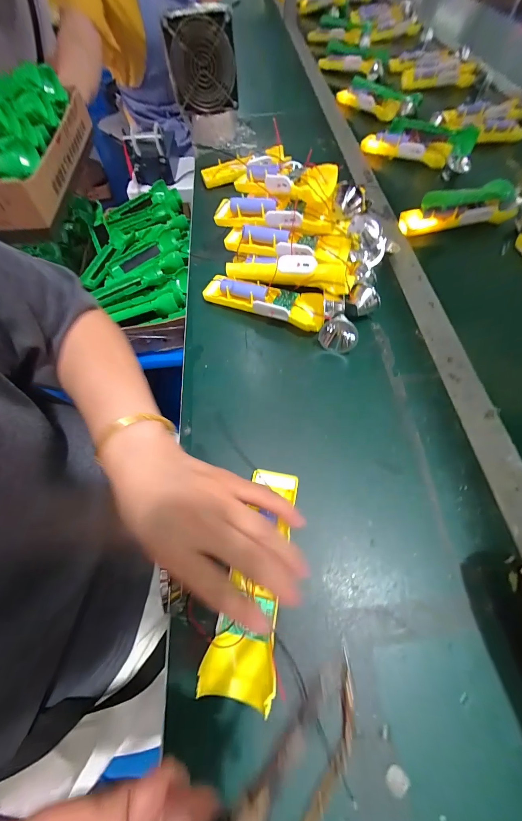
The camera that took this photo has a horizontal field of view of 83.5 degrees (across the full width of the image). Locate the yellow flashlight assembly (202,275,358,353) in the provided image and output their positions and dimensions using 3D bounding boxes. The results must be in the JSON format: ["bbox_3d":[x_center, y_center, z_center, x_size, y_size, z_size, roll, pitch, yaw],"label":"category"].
[{"bbox_3d":[0.027,-0.136,0.379,0.206,0.038,0.055,26,67,16],"label":"yellow flashlight assembly"}]

